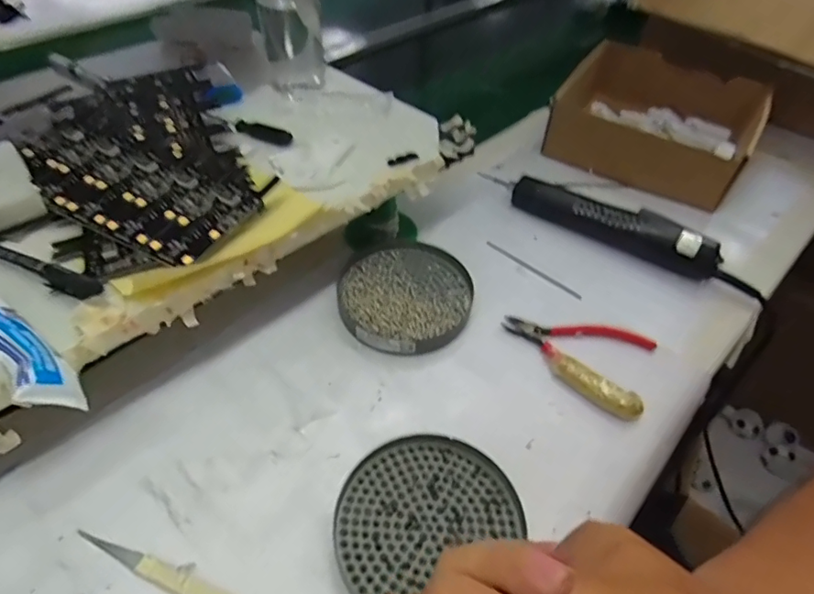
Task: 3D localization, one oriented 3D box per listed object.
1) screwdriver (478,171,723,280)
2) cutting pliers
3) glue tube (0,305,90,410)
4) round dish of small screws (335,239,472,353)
[{"bbox_3d":[0.186,-0.078,0.513,0.224,0.032,0.035,27,51,22],"label":"screwdriver"},{"bbox_3d":[0.140,0.036,0.413,0.118,0.014,0.076,34,54,27],"label":"cutting pliers"},{"bbox_3d":[-0.230,0.017,0.294,0.140,0.028,0.027,34,54,24],"label":"glue tube"},{"bbox_3d":[-0.004,-0.004,0.445,0.109,0.018,0.113,1,46,-1],"label":"round dish of small screws"}]

